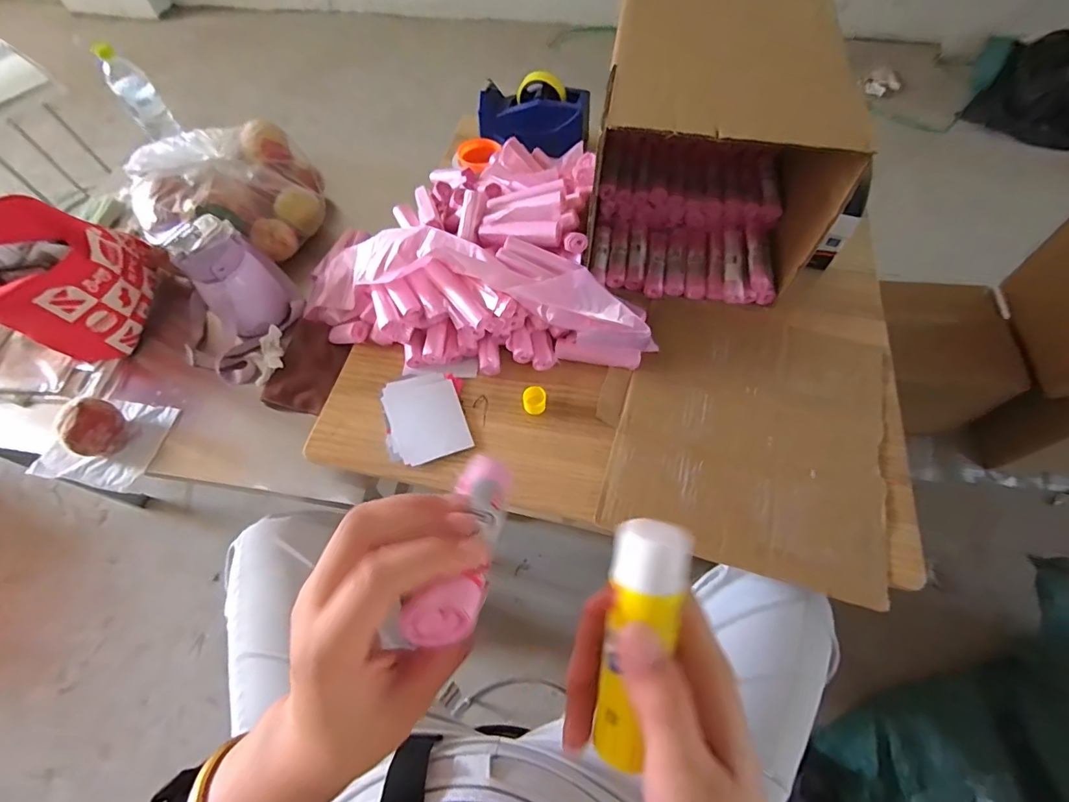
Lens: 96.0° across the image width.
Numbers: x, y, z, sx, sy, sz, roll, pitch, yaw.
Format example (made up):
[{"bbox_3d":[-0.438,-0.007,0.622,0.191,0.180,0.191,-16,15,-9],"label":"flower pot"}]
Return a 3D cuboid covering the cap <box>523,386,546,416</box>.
[{"bbox_3d":[0.000,0.000,0.655,0.031,0.023,0.032,-3,62,1],"label":"cap"}]

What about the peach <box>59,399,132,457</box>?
[{"bbox_3d":[-0.636,0.040,0.701,0.067,0.077,0.070,39,70,20],"label":"peach"}]

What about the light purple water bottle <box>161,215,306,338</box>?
[{"bbox_3d":[-0.456,-0.184,0.754,0.114,0.182,0.087,-35,66,-15],"label":"light purple water bottle"}]

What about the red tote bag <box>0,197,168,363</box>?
[{"bbox_3d":[-0.722,-0.173,0.729,0.127,0.238,0.261,36,69,19],"label":"red tote bag"}]

